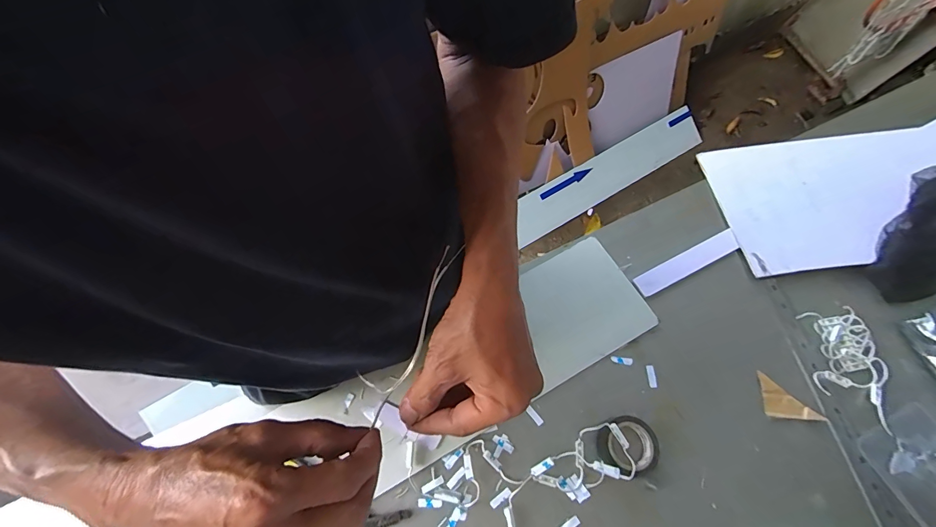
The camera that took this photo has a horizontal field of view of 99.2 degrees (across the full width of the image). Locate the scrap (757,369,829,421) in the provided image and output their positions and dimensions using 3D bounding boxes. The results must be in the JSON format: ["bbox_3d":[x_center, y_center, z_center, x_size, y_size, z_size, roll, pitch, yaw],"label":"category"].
[{"bbox_3d":[0.362,0.164,0.456,0.076,0.005,0.035,39,73,15],"label":"scrap"}]

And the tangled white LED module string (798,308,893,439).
[{"bbox_3d":[0.445,0.119,0.467,0.078,0.014,0.127,1,67,1],"label":"tangled white LED module string"}]

